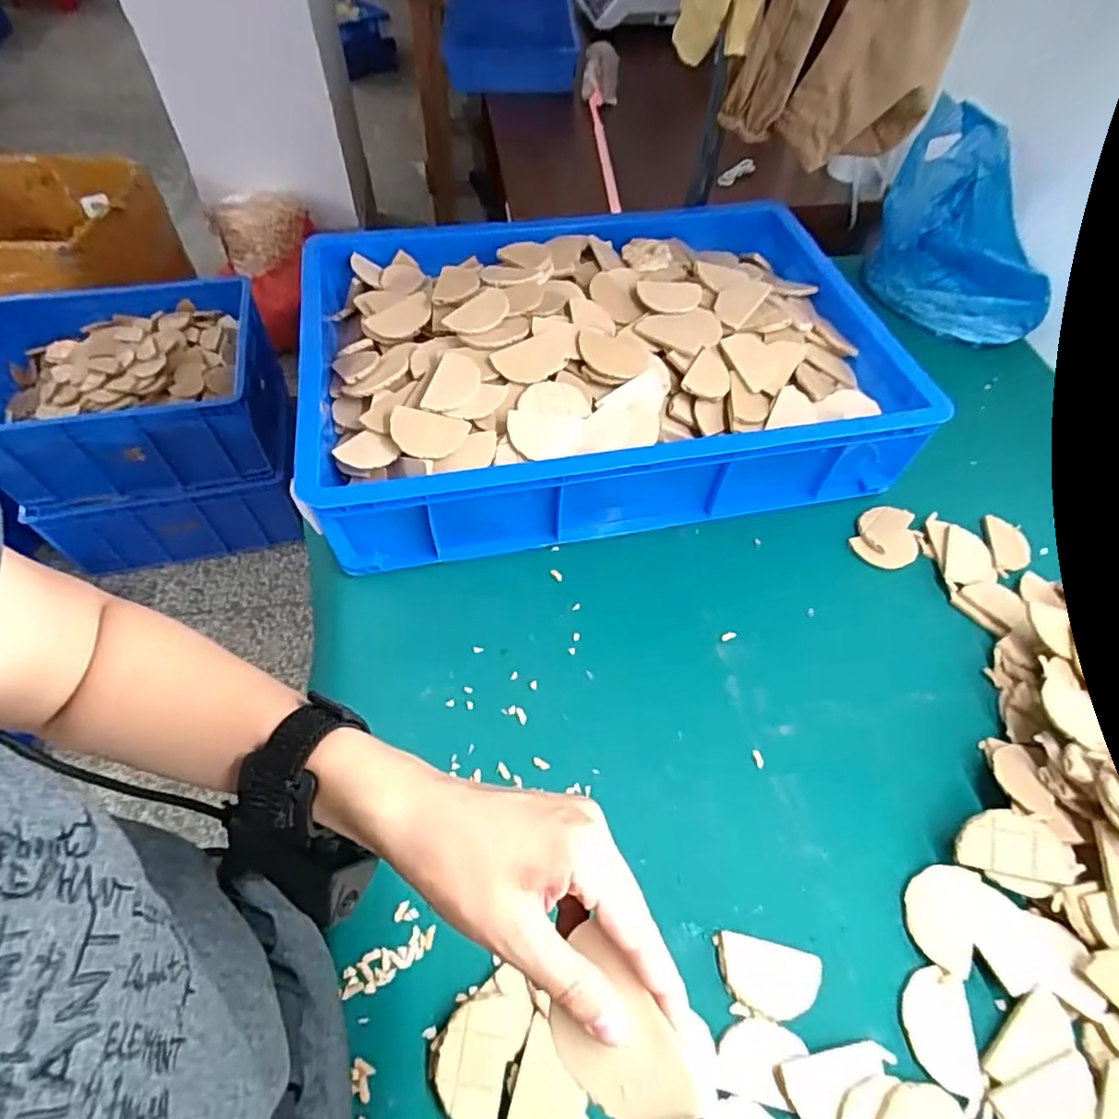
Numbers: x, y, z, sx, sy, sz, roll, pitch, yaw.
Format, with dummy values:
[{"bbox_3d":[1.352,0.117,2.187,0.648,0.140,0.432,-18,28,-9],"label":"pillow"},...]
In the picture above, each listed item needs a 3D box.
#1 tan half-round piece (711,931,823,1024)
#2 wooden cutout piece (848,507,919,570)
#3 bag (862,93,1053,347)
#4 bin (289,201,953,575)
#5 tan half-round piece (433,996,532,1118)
[{"bbox_3d":[0.143,0.288,0.422,0.069,0.006,0.043,11,55,5],"label":"tan half-round piece"},{"bbox_3d":[0.346,-0.025,0.648,0.062,0.009,0.081,29,59,16],"label":"wooden cutout piece"},{"bbox_3d":[0.556,-0.454,0.850,0.183,0.198,0.248,8,55,3],"label":"bag"},{"bbox_3d":[0.039,-0.228,0.695,0.608,0.147,0.422,-9,56,-9],"label":"bin"},{"bbox_3d":[-0.053,0.316,0.392,0.049,0.013,0.068,18,56,10],"label":"tan half-round piece"}]

